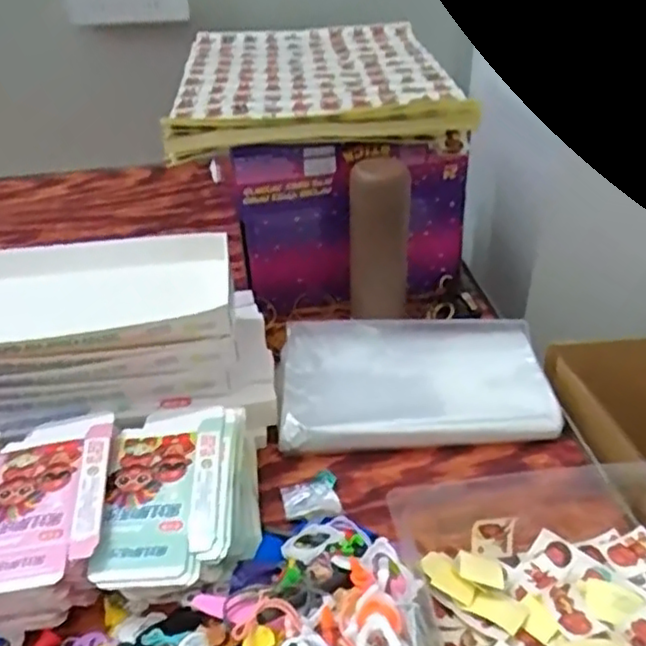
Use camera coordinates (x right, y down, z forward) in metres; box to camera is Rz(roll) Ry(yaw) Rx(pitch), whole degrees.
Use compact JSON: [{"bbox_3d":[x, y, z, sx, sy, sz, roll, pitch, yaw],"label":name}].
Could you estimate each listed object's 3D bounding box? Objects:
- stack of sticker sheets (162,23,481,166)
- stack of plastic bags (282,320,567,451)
[{"bbox_3d":[-0.015,-0.296,0.818,0.298,0.033,0.404,-3,35,-2],"label":"stack of sticker sheets"},{"bbox_3d":[0.085,0.056,0.659,0.254,0.041,0.157,-3,35,-2],"label":"stack of plastic bags"}]

